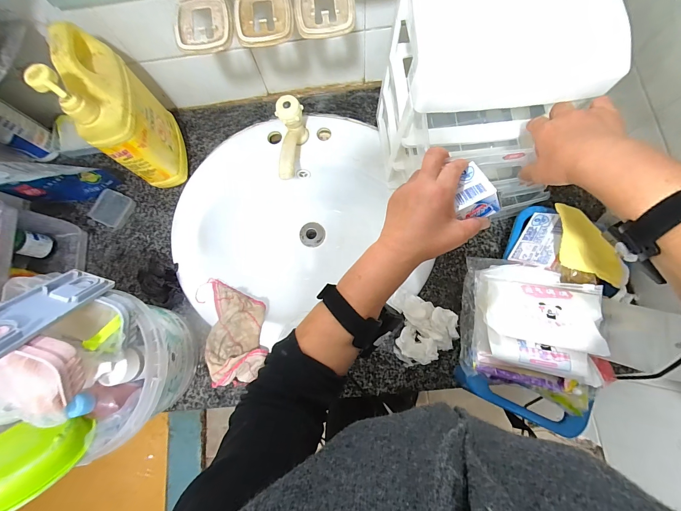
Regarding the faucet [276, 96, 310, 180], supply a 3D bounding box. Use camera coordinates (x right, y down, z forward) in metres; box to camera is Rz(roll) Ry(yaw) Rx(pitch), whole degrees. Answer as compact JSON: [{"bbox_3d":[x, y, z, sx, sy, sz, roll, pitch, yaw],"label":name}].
[{"bbox_3d":[-0.087,-0.200,0.544,0.044,0.107,0.136,-1,74,2],"label":"faucet"}]

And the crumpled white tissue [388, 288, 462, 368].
[{"bbox_3d":[0.137,0.120,0.493,0.096,0.059,0.113,-5,74,0],"label":"crumpled white tissue"}]

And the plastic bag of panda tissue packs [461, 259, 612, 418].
[{"bbox_3d":[0.260,0.094,0.405,0.150,0.099,0.179,11,75,5],"label":"plastic bag of panda tissue packs"}]

